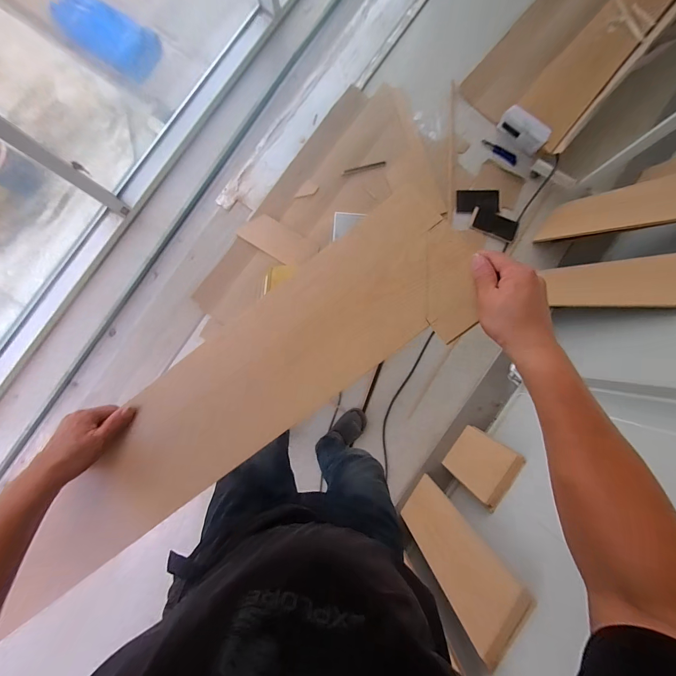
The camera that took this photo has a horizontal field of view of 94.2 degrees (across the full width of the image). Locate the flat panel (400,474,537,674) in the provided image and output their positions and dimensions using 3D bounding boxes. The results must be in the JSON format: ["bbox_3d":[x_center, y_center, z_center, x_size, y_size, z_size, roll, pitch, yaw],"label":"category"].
[{"bbox_3d":[0.414,0.761,1.124,0.222,0.543,0.045,-37,116,-1],"label":"flat panel"}]

